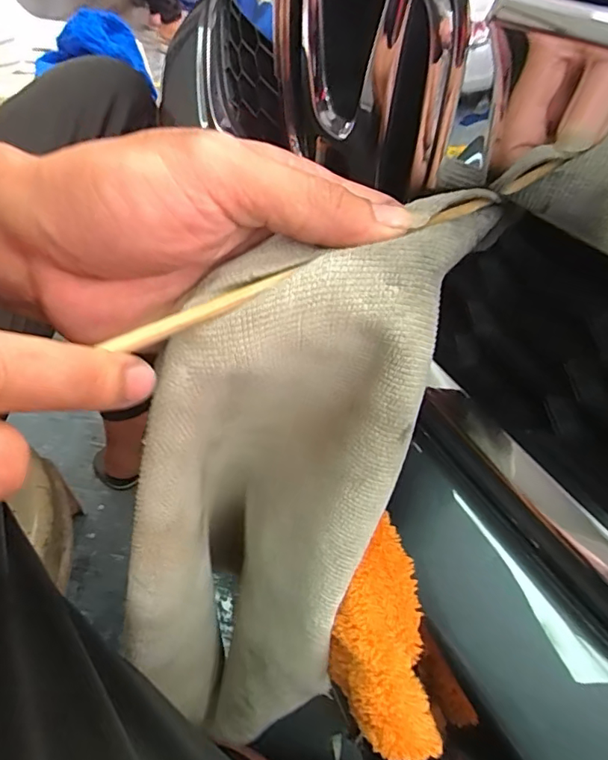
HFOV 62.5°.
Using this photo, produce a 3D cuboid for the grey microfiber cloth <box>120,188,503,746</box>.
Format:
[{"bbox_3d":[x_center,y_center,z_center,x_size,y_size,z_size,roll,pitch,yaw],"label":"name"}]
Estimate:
[{"bbox_3d":[-0.018,0.068,0.228,0.090,0.302,0.095,33,33,22],"label":"grey microfiber cloth"}]

